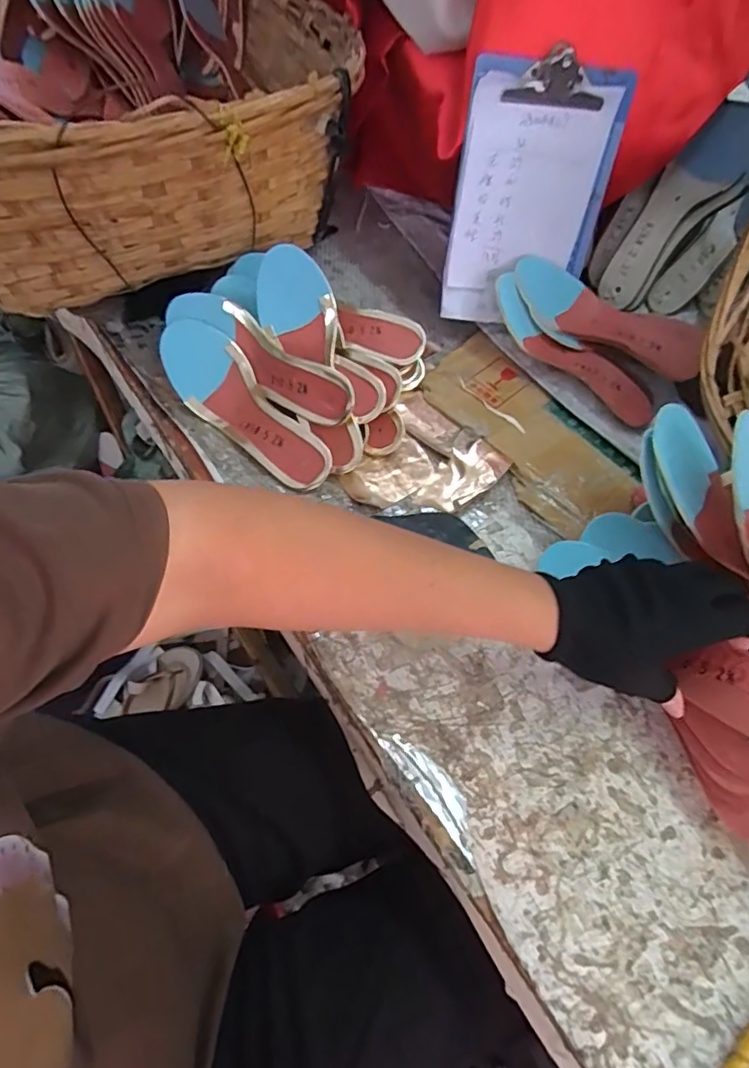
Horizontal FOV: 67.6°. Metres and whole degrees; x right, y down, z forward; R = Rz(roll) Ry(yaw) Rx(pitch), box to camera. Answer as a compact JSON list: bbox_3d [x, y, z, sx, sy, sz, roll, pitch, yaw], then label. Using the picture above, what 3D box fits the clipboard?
[{"bbox_3d":[0.154,-0.326,0.554,0.147,0.219,0.012,0,41,-7],"label":"clipboard"}]

